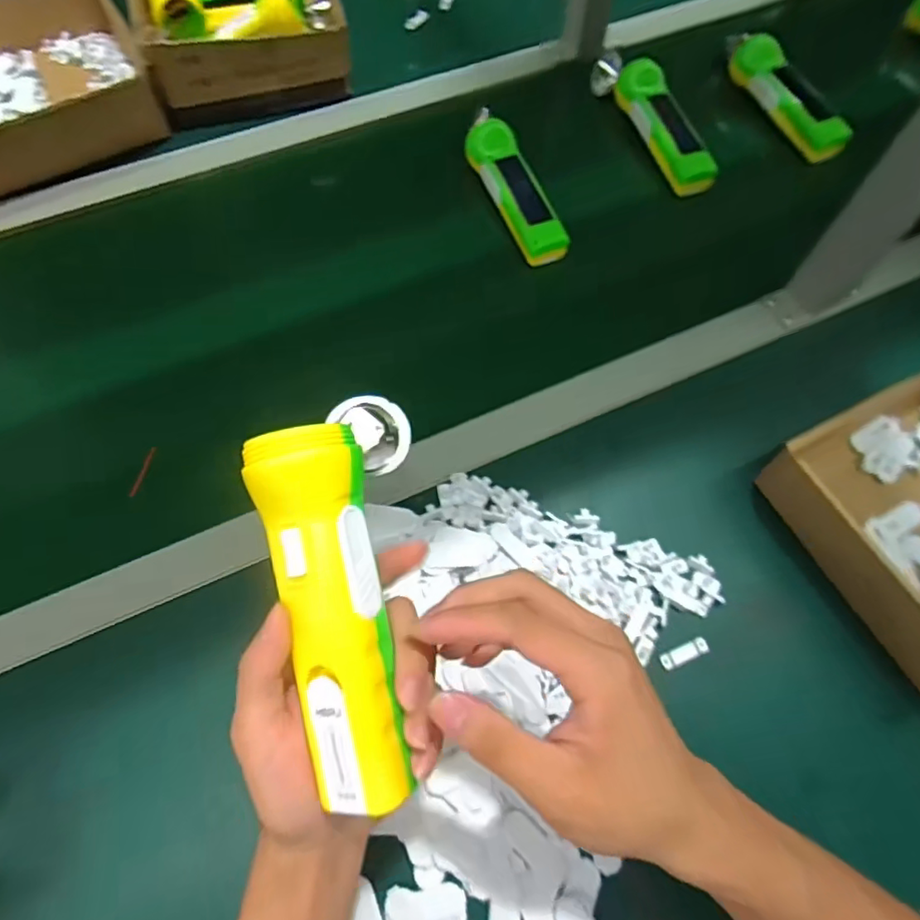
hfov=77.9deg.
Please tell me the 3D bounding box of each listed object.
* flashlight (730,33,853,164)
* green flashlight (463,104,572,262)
[{"bbox_3d":[0.368,-0.411,0.641,0.043,0.034,0.188,-22,67,-10],"label":"flashlight"},{"bbox_3d":[0.055,-0.288,0.587,0.053,0.037,0.194,-20,67,-10],"label":"green flashlight"}]

